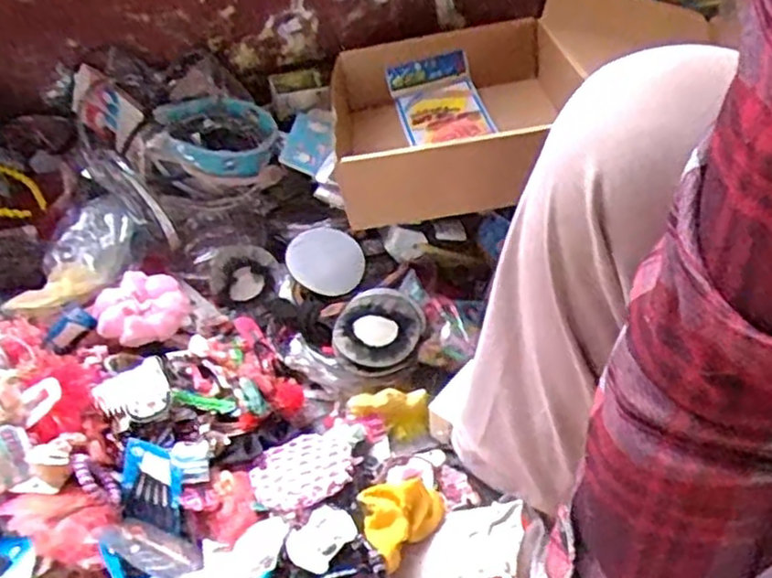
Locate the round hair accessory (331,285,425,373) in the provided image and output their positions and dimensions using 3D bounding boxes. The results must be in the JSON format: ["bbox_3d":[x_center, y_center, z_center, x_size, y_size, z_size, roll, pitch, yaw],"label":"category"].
[{"bbox_3d":[-0.008,0.044,0.791,0.096,0.032,0.108,-5,46,2],"label":"round hair accessory"}]

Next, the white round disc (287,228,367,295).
[{"bbox_3d":[-0.067,-0.032,0.855,0.023,0.101,0.082,-4,78,53],"label":"white round disc"}]

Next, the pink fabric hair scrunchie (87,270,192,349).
[{"bbox_3d":[-0.276,0.028,0.816,0.099,0.058,0.079,-20,47,-12],"label":"pink fabric hair scrunchie"}]

